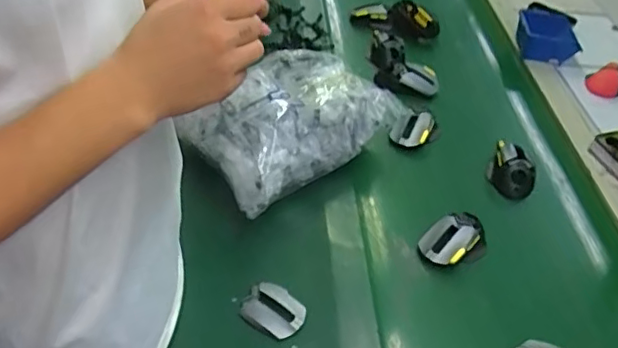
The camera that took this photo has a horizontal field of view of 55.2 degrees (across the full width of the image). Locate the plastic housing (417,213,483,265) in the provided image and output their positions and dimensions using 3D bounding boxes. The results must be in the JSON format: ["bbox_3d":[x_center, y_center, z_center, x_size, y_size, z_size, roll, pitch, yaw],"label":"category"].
[{"bbox_3d":[0.202,0.092,0.833,0.100,0.040,0.064,-32,55,-34],"label":"plastic housing"}]

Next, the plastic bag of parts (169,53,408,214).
[{"bbox_3d":[-0.030,-0.087,0.915,0.309,0.128,0.219,-30,55,-33],"label":"plastic bag of parts"}]

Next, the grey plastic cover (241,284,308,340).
[{"bbox_3d":[-0.046,0.170,0.739,0.079,0.019,0.054,31,48,24],"label":"grey plastic cover"}]

